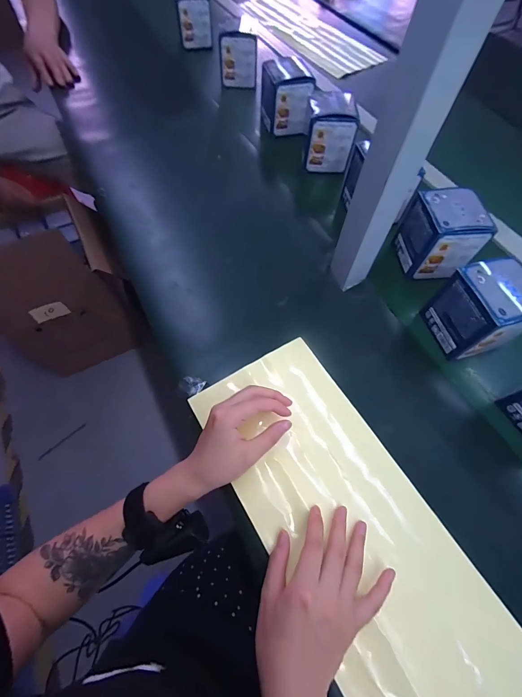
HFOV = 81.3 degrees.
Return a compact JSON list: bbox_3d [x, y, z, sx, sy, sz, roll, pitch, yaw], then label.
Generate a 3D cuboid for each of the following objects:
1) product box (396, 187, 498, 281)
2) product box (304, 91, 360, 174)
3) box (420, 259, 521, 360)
[{"bbox_3d":[0.256,-0.161,0.434,0.081,0.087,0.095,-6,62,-5],"label":"product box"},{"bbox_3d":[0.119,-0.383,0.546,0.086,0.103,0.075,6,62,2],"label":"product box"},{"bbox_3d":[0.278,-0.048,0.379,0.091,0.092,0.090,-14,63,-9],"label":"box"}]

